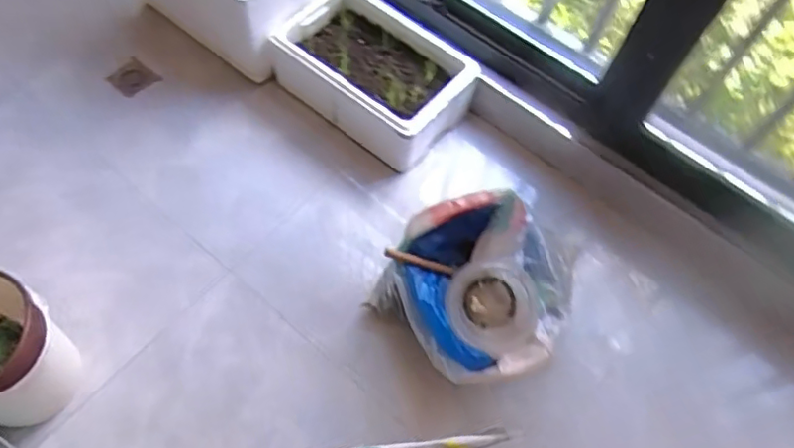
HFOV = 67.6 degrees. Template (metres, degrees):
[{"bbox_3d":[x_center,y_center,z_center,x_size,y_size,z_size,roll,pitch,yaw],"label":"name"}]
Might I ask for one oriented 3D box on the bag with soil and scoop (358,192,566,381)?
[{"bbox_3d":[0.194,0.116,1.247,0.412,0.240,0.394,-34,69,-20],"label":"bag with soil and scoop"}]

